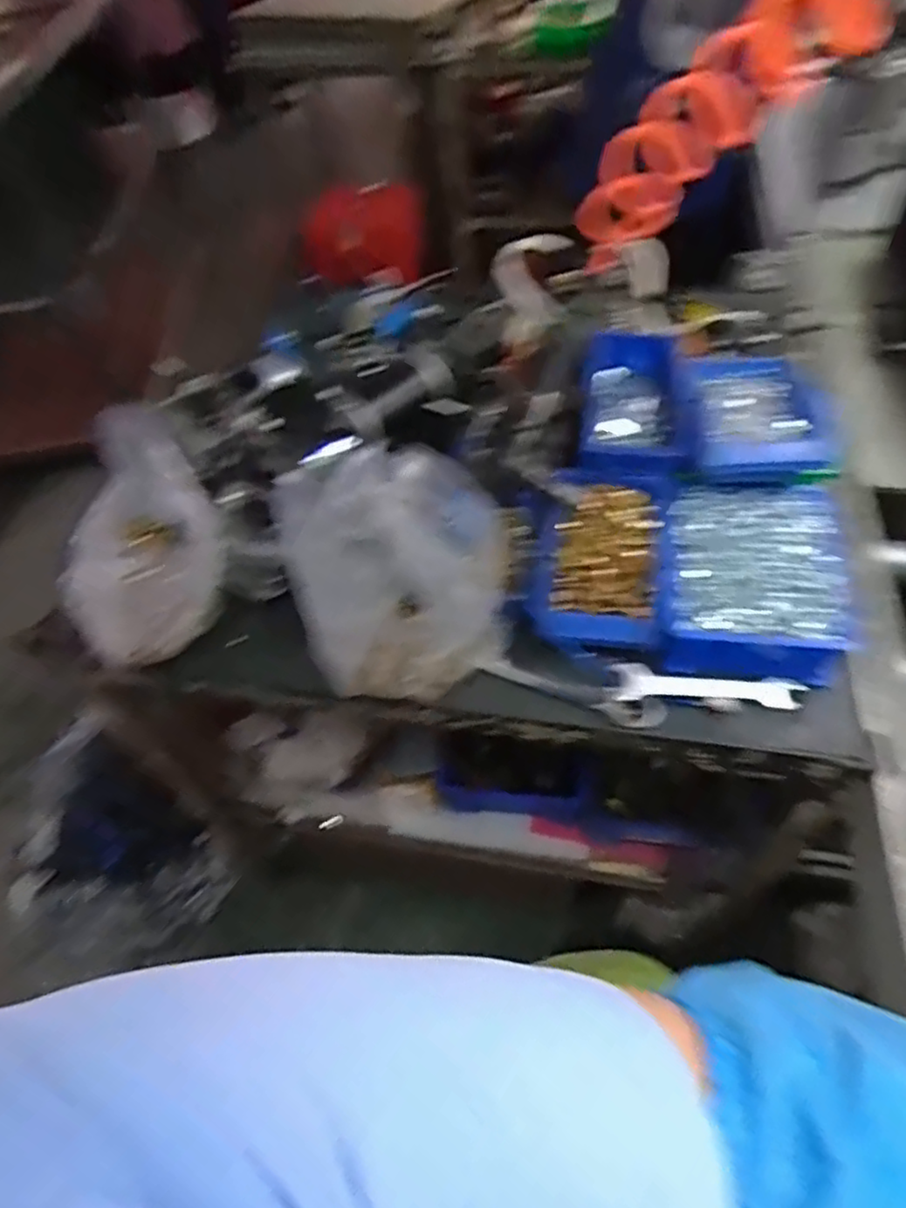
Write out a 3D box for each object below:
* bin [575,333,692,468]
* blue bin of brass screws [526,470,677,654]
[{"bbox_3d":[0.185,-0.197,0.705,0.101,0.065,0.176,3,53,8],"label":"bin"},{"bbox_3d":[0.148,-0.047,0.660,0.125,0.063,0.179,10,54,13],"label":"blue bin of brass screws"}]

